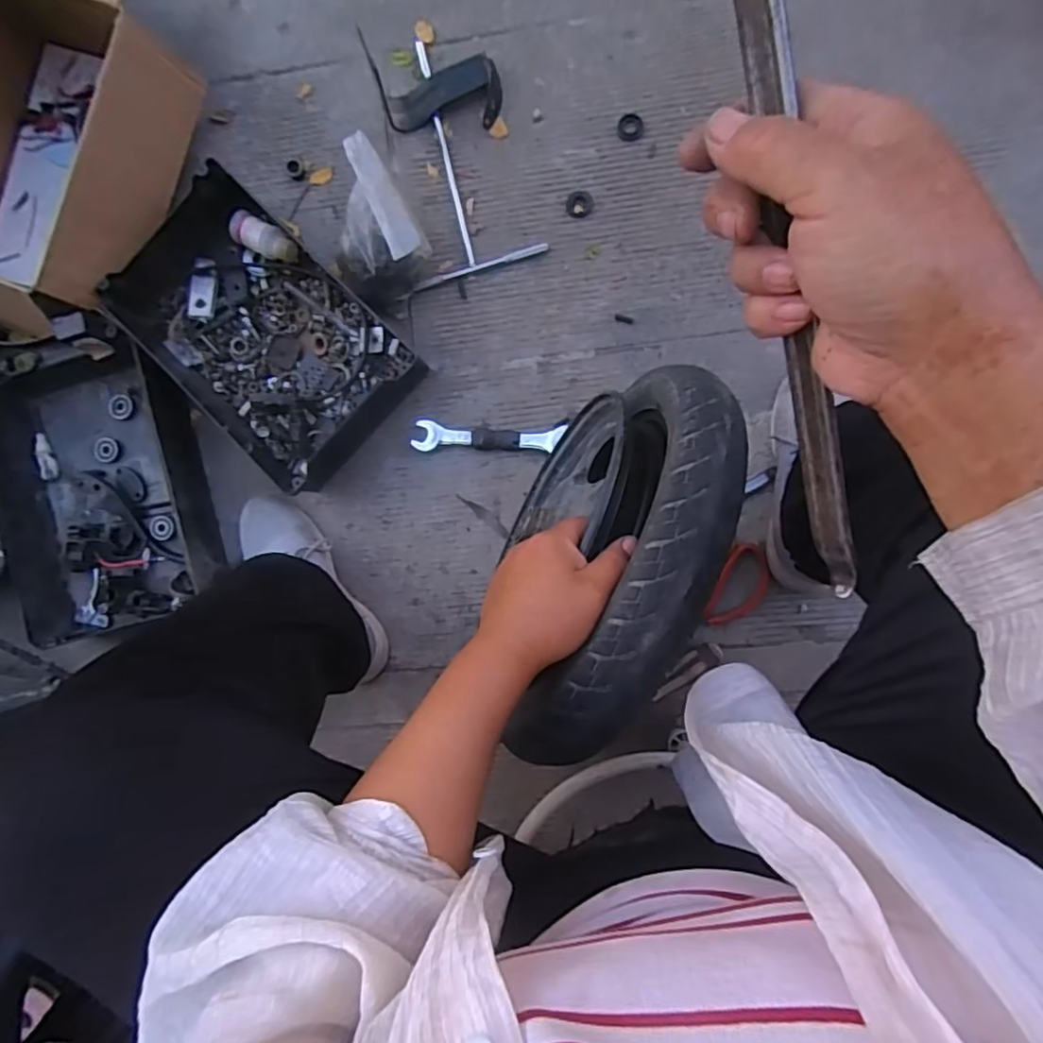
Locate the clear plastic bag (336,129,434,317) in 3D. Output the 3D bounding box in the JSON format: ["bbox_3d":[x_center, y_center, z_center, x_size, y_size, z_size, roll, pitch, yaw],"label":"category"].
[{"bbox_3d":[-0.162,-0.311,0.690,0.099,0.125,0.127,-31,86,5],"label":"clear plastic bag"}]

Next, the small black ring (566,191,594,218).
[{"bbox_3d":[0.068,-0.372,0.734,0.033,0.004,0.031,0,89,6],"label":"small black ring"}]

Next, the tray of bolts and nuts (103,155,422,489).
[{"bbox_3d":[-0.301,-0.212,0.734,0.326,0.072,0.222,44,94,5],"label":"tray of bolts and nuts"}]

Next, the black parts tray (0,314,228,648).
[{"bbox_3d":[-0.502,-0.047,0.754,0.241,0.081,0.347,-11,88,6],"label":"black parts tray"}]

